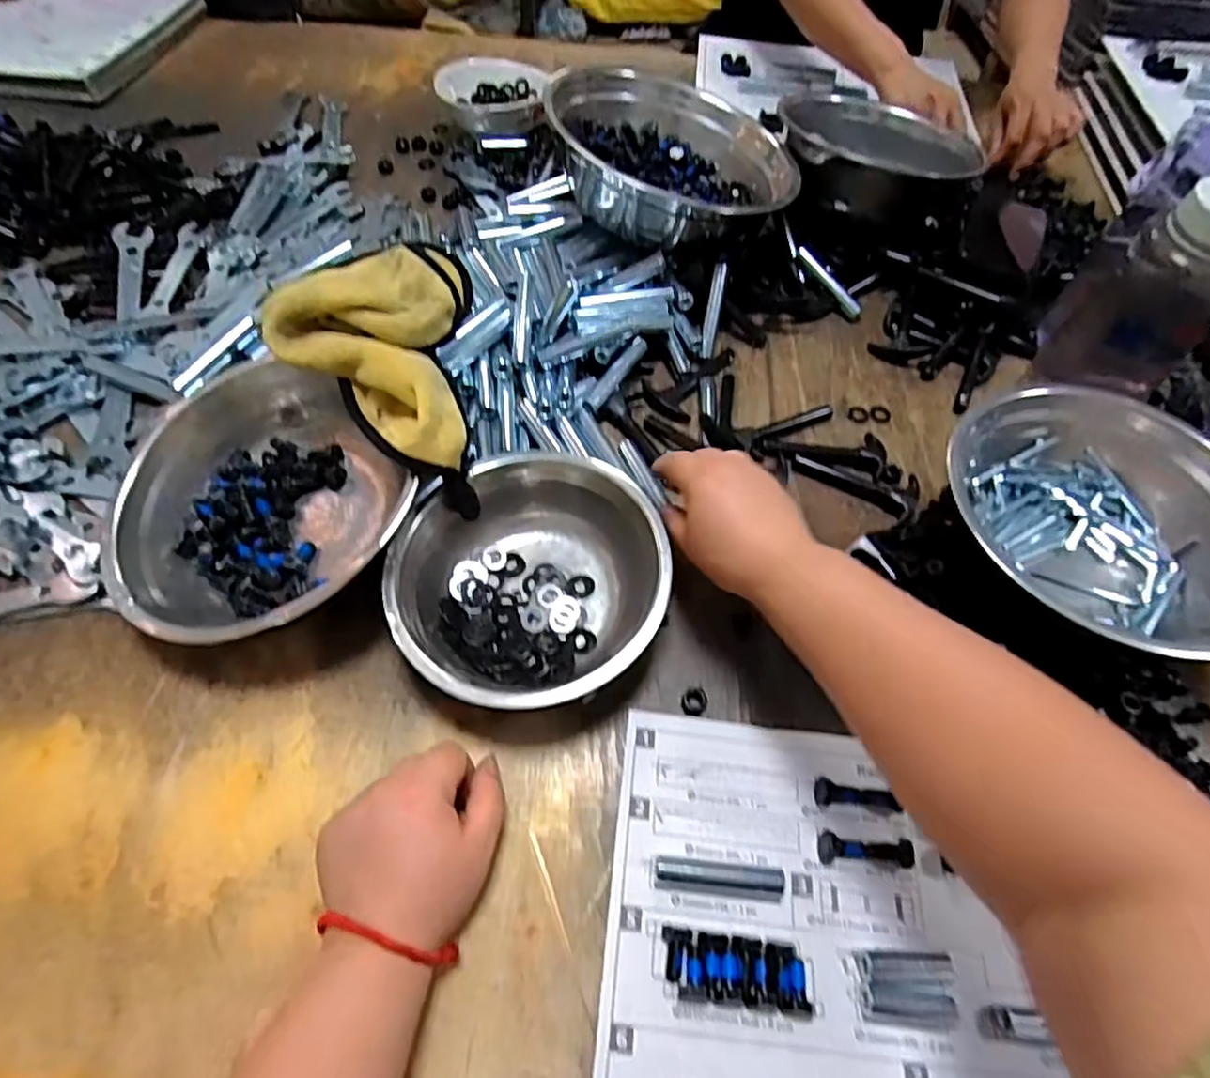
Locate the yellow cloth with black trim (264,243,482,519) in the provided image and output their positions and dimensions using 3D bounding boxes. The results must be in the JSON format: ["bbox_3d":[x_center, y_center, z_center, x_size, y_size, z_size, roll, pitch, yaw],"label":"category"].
[{"bbox_3d":[-0.175,-0.145,0.504,0.141,0.081,0.258,-5,57,-8],"label":"yellow cloth with black trim"}]

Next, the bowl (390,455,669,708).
[{"bbox_3d":[-0.053,0.028,0.457,0.177,0.072,0.168,2,56,-4],"label":"bowl"}]

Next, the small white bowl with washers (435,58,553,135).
[{"bbox_3d":[-0.139,-0.534,0.820,0.130,0.059,0.124,2,56,-4],"label":"small white bowl with washers"}]

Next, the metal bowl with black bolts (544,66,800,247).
[{"bbox_3d":[0.062,-0.367,0.659,0.217,0.100,0.179,38,61,18],"label":"metal bowl with black bolts"}]

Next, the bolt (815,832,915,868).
[{"bbox_3d":[0.156,0.186,0.398,0.052,0.018,0.016,6,56,-1],"label":"bolt"}]

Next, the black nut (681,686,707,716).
[{"bbox_3d":[0.061,0.110,0.452,0.018,0.007,0.018,2,56,-4],"label":"black nut"}]

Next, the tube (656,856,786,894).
[{"bbox_3d":[0.067,0.196,0.390,0.072,0.011,0.013,7,56,0],"label":"tube"}]

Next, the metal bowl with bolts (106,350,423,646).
[{"bbox_3d":[-0.242,-0.016,0.469,0.188,0.088,0.186,2,56,-4],"label":"metal bowl with bolts"}]

